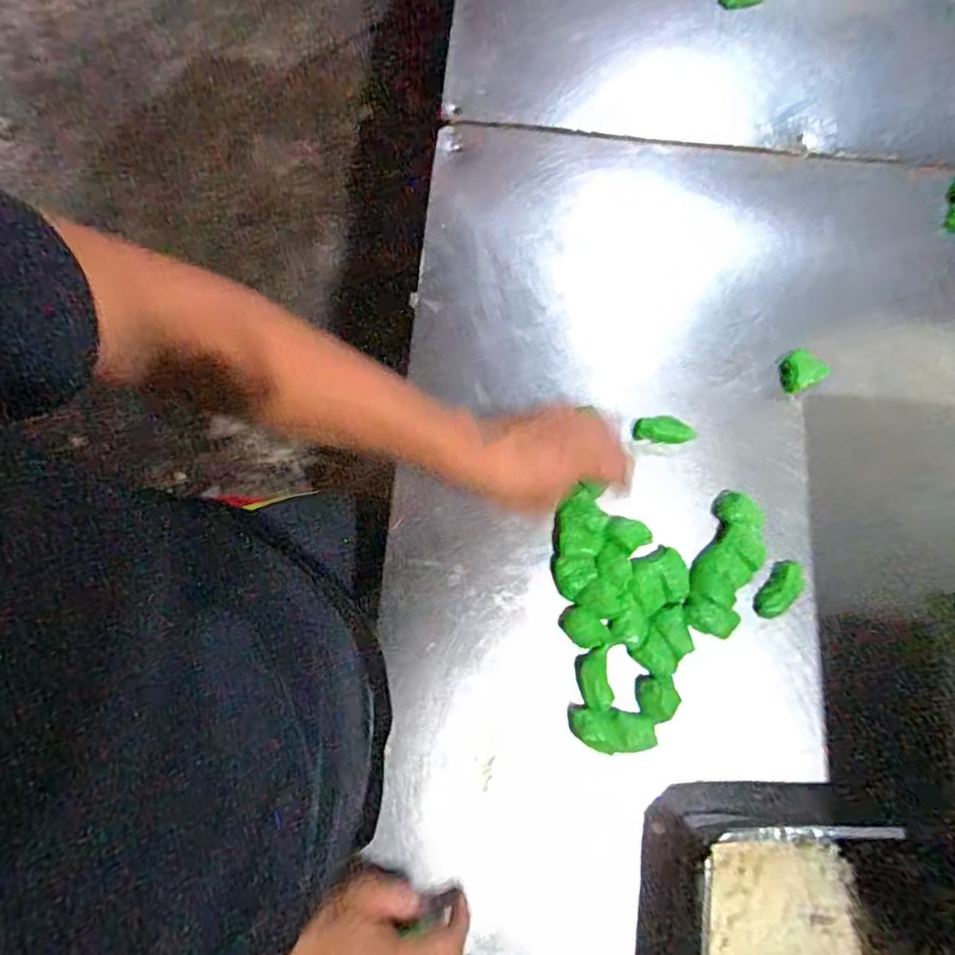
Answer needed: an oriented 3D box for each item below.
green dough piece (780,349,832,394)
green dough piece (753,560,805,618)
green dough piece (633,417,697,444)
[{"bbox_3d":[0.314,-0.103,0.569,0.042,0.016,0.035,-26,77,-8],"label":"green dough piece"},{"bbox_3d":[0.271,0.101,0.521,0.027,0.015,0.059,41,77,9],"label":"green dough piece"},{"bbox_3d":[0.174,-0.045,0.552,0.055,0.020,0.024,4,74,0],"label":"green dough piece"}]

